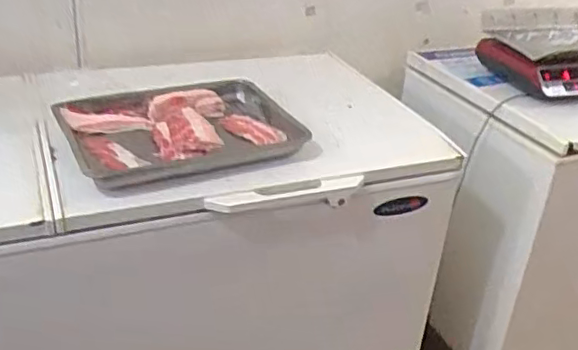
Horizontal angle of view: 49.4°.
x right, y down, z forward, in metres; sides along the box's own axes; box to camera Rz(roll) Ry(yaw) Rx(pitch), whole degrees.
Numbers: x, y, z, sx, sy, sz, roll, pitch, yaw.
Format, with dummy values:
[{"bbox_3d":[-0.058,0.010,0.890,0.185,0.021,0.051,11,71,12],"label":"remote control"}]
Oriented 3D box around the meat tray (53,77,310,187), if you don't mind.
[{"bbox_3d":[-0.207,-0.099,1.295,0.462,0.062,0.354,-14,33,-29],"label":"meat tray"}]

